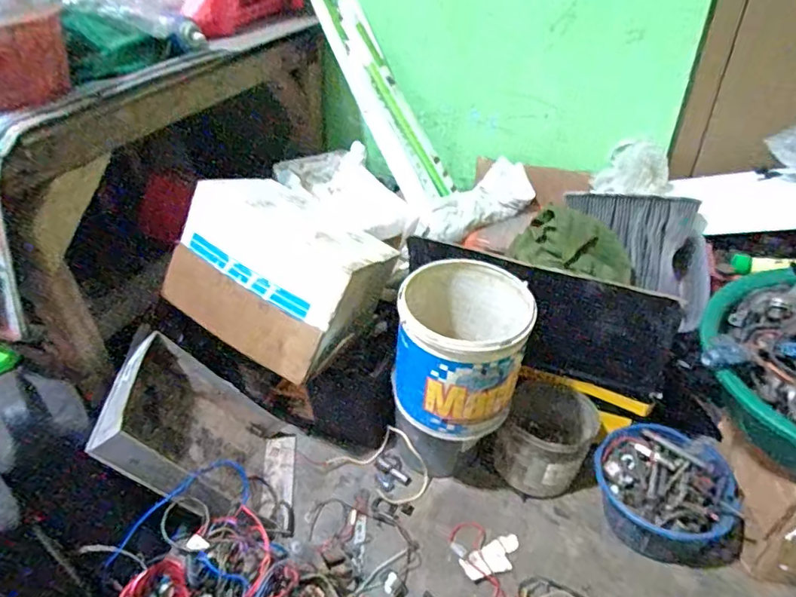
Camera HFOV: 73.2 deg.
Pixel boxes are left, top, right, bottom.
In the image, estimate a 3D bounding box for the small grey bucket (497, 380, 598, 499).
[{"bbox_3d":[0.237,0.233,0.878,0.129,0.138,0.144,23,44,30],"label":"small grey bucket"}]

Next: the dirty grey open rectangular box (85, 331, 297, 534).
[{"bbox_3d":[-0.293,0.216,0.838,0.076,0.329,0.235,-27,36,23],"label":"dirty grey open rectangular box"}]

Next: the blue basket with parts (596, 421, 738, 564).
[{"bbox_3d":[0.400,0.294,0.825,0.191,0.093,0.199,14,40,21],"label":"blue basket with parts"}]

